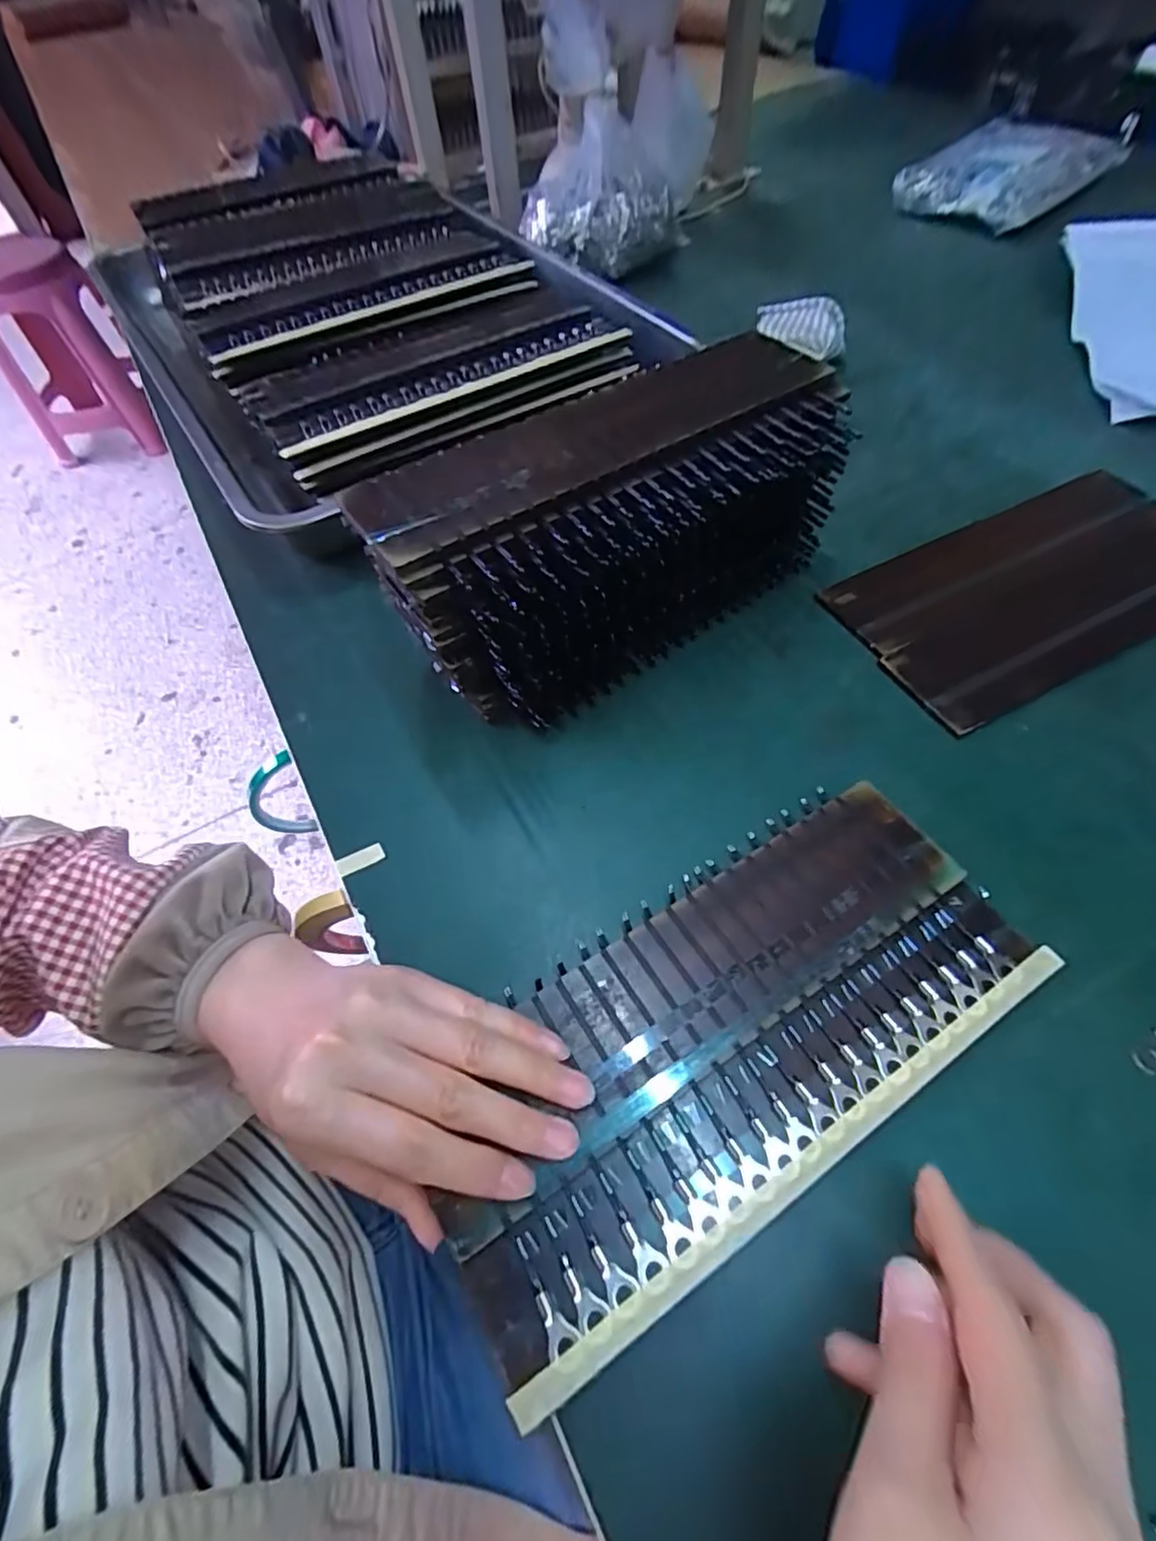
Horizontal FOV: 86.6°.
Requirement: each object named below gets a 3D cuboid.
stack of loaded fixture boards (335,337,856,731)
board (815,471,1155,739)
[{"bbox_3d":[0.026,-0.128,0.345,0.261,0.125,0.099,-32,62,-16],"label":"stack of loaded fixture boards"},{"bbox_3d":[0.300,-0.122,0.400,0.259,0.008,0.128,-25,60,-12],"label":"board"}]

